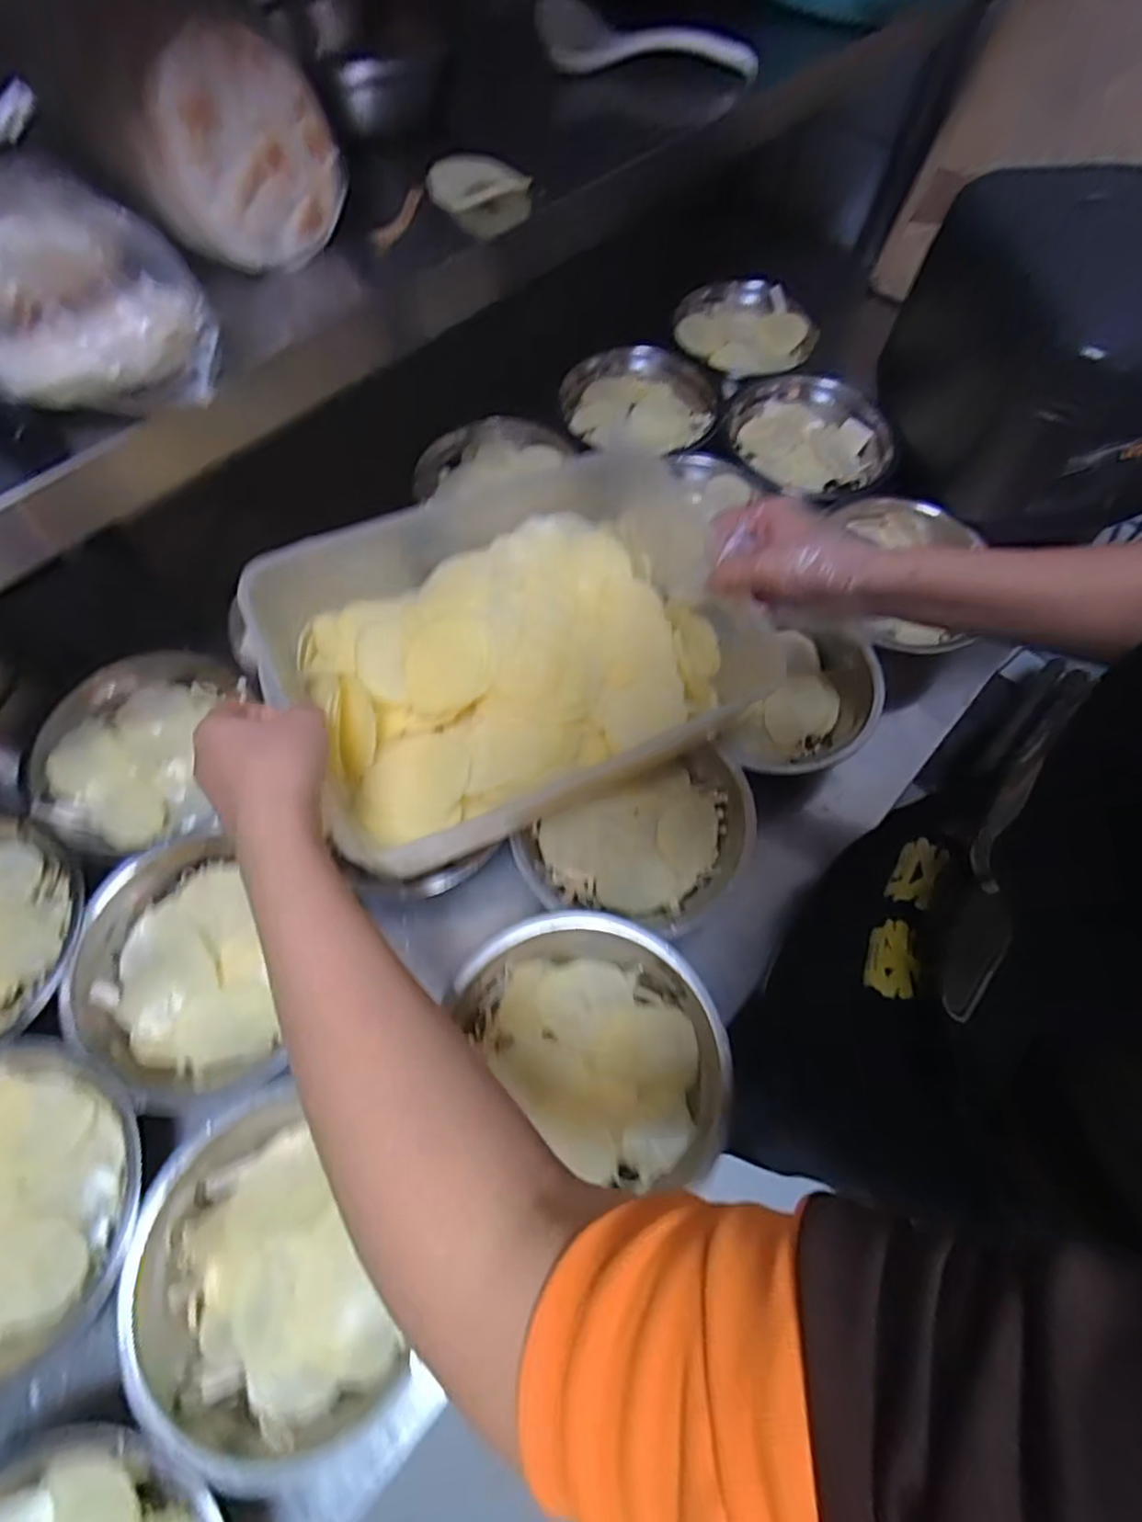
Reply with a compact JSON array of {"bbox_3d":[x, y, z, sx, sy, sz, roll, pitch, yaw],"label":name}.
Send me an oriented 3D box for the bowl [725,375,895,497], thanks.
[{"bbox_3d":[0.266,-0.367,0.747,0.170,0.060,0.170,1,65,-2],"label":"bowl"}]

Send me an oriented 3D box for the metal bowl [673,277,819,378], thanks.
[{"bbox_3d":[0.220,-0.546,0.833,0.174,0.038,0.176,1,65,-2],"label":"metal bowl"}]

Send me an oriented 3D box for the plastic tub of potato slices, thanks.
[{"bbox_3d":[-0.027,-0.087,0.471,0.338,0.090,0.234,-25,68,-13],"label":"plastic tub of potato slices"}]

